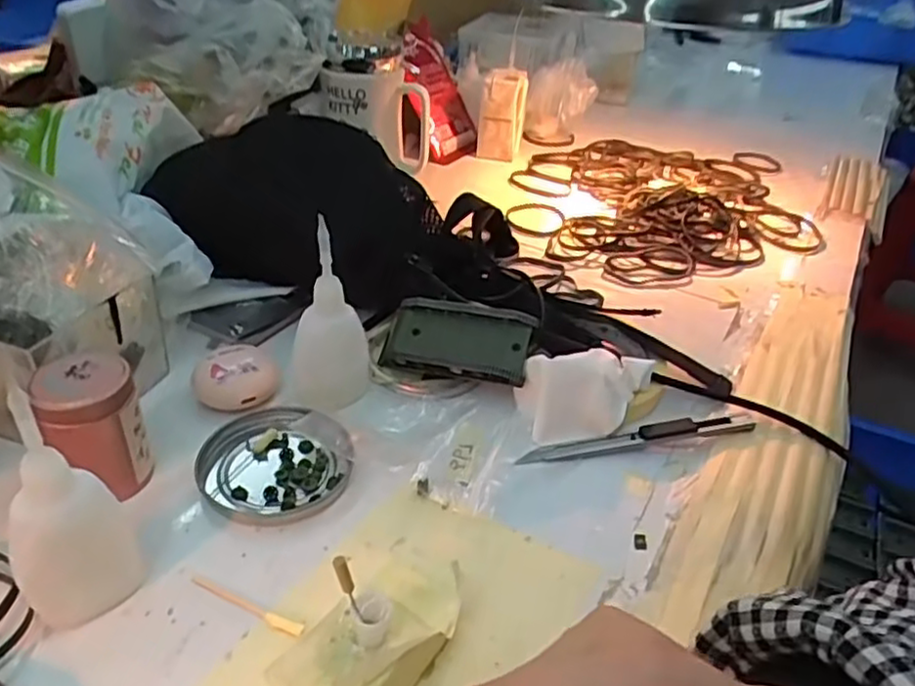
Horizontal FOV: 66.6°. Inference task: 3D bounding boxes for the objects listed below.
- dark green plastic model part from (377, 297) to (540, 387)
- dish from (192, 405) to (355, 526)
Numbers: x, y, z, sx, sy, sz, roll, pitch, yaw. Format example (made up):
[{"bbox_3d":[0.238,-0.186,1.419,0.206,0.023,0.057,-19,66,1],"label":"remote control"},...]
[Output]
[{"bbox_3d":[-0.002,-0.001,0.434,0.095,0.020,0.044,8,74,19],"label":"dark green plastic model part"},{"bbox_3d":[-0.095,0.063,0.371,0.077,0.012,0.077,4,35,-3],"label":"dish"}]

